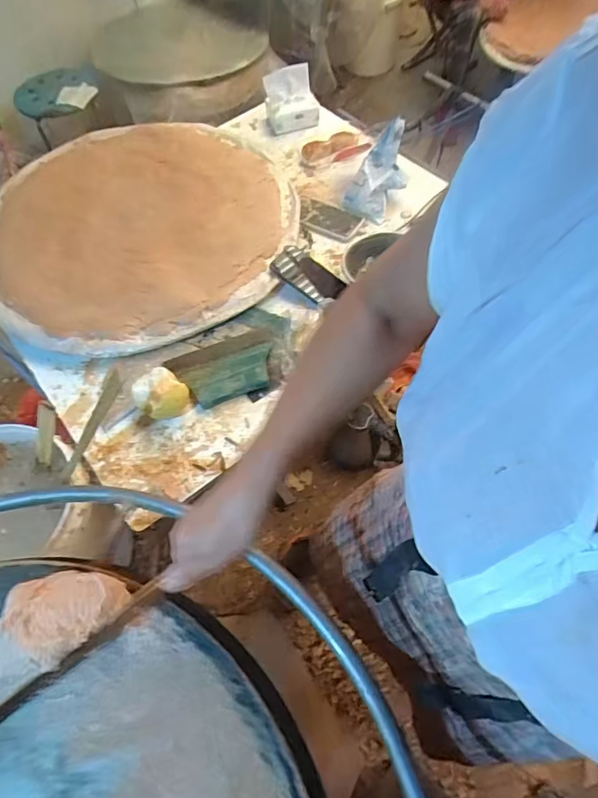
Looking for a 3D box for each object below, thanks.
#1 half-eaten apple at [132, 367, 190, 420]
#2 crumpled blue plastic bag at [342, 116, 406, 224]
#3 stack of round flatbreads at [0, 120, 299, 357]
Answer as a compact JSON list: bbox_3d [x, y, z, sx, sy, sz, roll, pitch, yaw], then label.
[{"bbox_3d":[-0.228,-0.005,0.788,0.088,0.066,0.072,40,71,22],"label":"half-eaten apple"},{"bbox_3d":[0.175,-0.489,1.014,0.106,0.061,0.208,23,98,16],"label":"crumpled blue plastic bag"},{"bbox_3d":[-0.344,-0.378,1.003,0.669,0.040,0.653,-18,60,-7],"label":"stack of round flatbreads"}]

